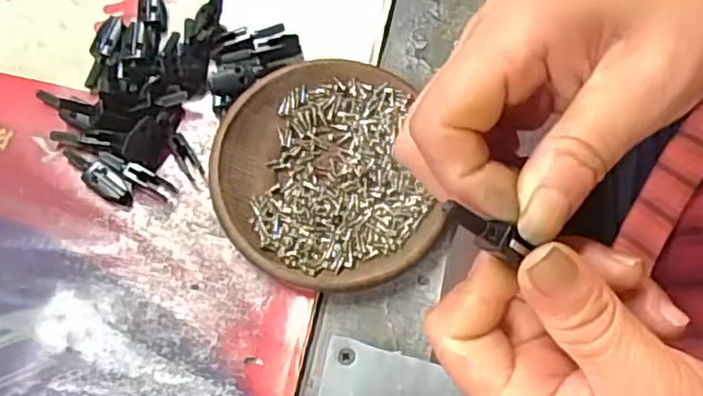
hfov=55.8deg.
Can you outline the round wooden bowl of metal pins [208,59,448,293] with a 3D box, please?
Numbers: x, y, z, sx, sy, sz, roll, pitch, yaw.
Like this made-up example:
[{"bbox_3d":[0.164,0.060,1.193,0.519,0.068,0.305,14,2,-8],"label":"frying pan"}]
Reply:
[{"bbox_3d":[-0.015,-0.011,0.326,0.101,0.019,0.113,-14,72,-4],"label":"round wooden bowl of metal pins"}]

